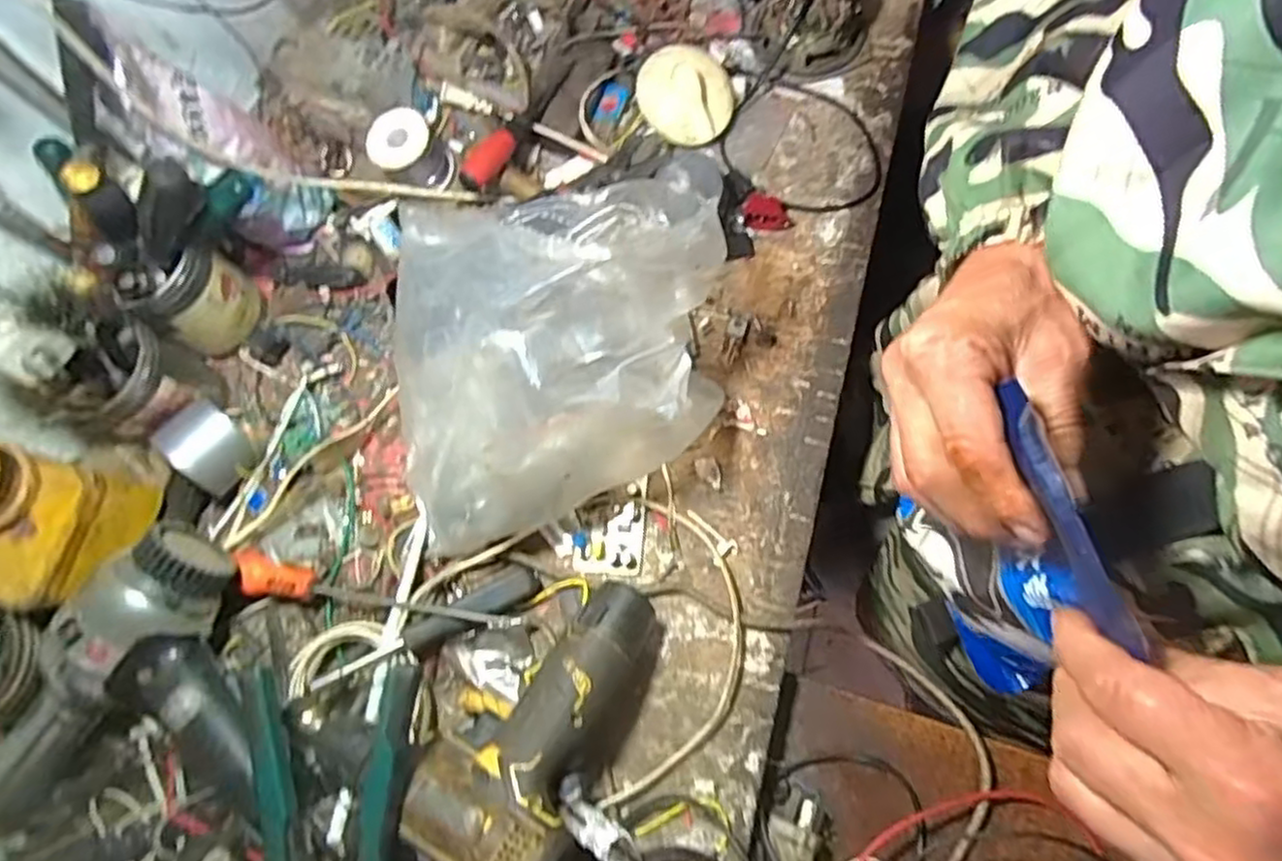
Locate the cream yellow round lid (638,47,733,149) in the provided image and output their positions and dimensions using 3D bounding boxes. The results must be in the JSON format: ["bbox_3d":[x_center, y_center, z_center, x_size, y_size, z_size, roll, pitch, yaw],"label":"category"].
[{"bbox_3d":[0.037,-0.293,0.613,0.077,0.028,0.092,-6,77,2],"label":"cream yellow round lid"}]

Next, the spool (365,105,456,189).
[{"bbox_3d":[-0.187,-0.225,0.578,0.058,0.048,0.050,-25,77,-3],"label":"spool"}]

